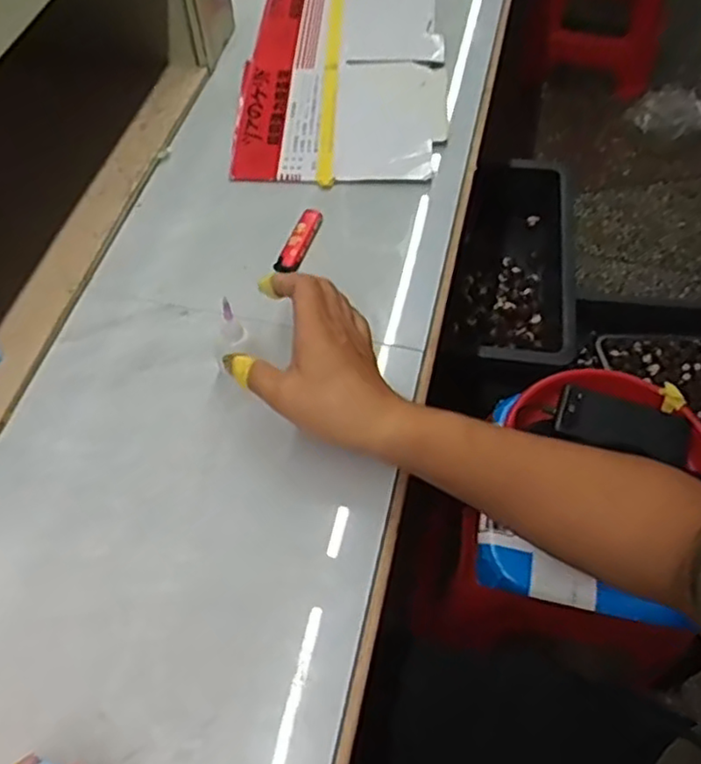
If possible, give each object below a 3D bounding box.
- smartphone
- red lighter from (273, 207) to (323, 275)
[{"bbox_3d":[0.335,0.052,0.847,0.154,0.017,0.064,15,66,4],"label":"smartphone"},{"bbox_3d":[-0.047,-0.135,0.655,0.022,0.008,0.078,17,60,12],"label":"red lighter"}]

